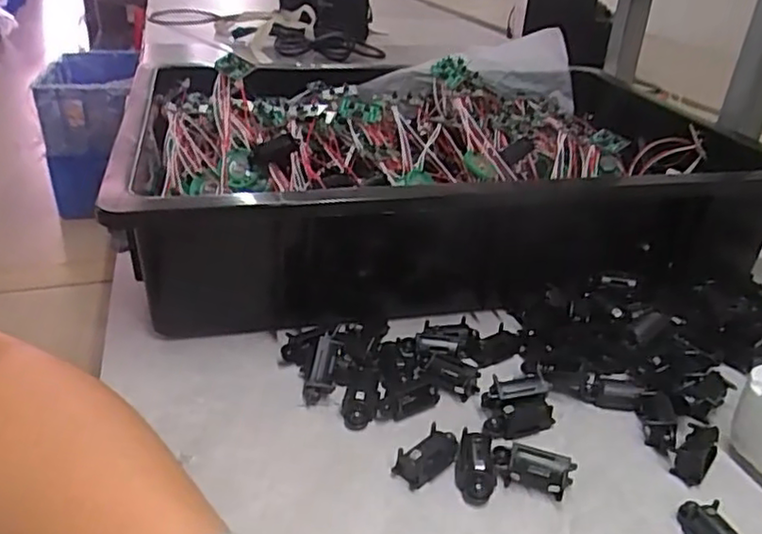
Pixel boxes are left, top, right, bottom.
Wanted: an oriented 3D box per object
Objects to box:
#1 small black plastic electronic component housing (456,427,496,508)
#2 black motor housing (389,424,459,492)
[{"bbox_3d":[0.043,0.090,0.299,0.017,0.015,0.035,7,27,6],"label":"small black plastic electronic component housing"},{"bbox_3d":[0.023,0.088,0.305,0.016,0.013,0.034,26,34,37],"label":"black motor housing"}]

